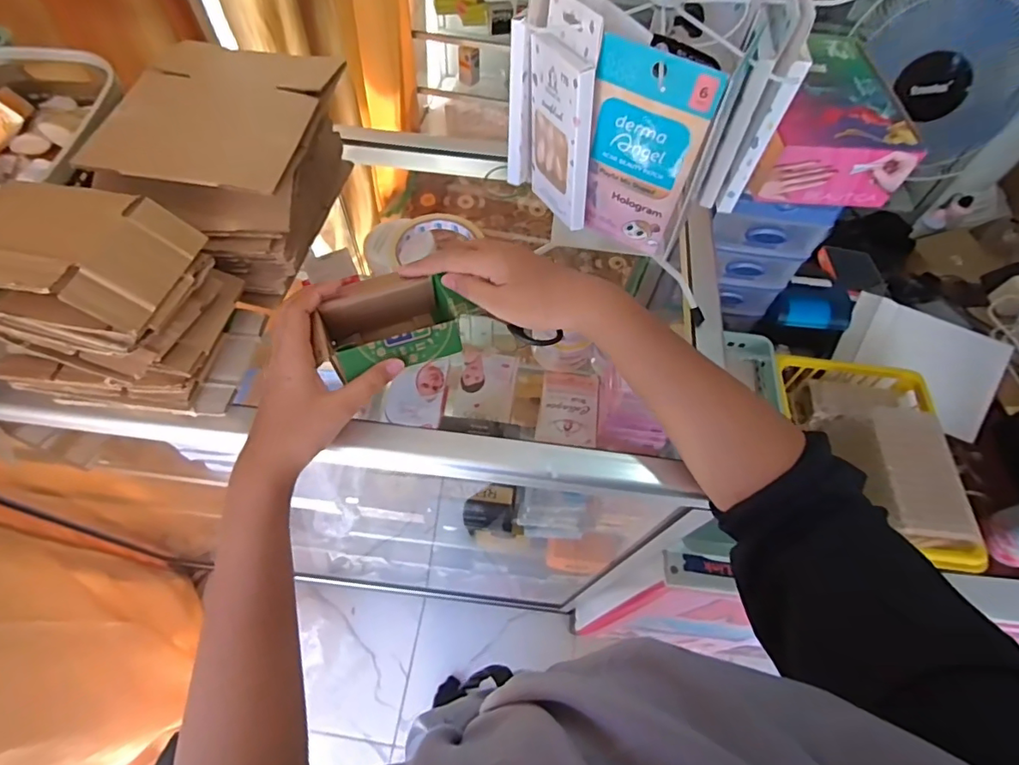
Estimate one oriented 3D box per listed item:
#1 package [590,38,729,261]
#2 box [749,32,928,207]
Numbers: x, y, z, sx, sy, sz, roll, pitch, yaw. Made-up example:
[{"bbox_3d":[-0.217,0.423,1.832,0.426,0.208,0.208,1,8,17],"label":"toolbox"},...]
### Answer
[{"bbox_3d":[0.091,-0.156,0.363,0.081,0.140,0.012,21,61,9],"label":"package"},{"bbox_3d":[0.333,-0.293,0.569,0.134,0.067,0.209,4,60,-1],"label":"box"}]

